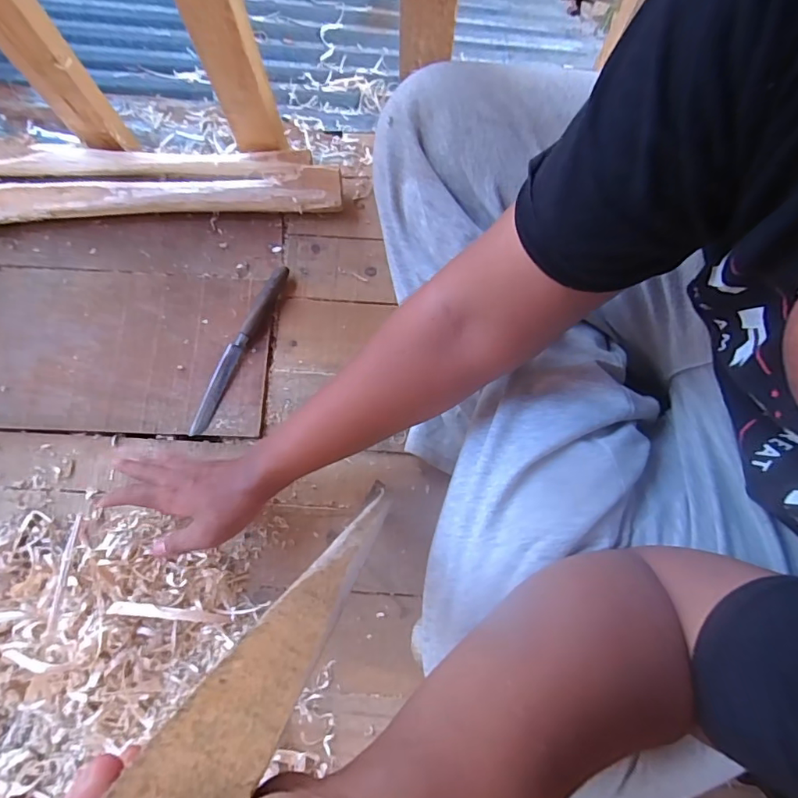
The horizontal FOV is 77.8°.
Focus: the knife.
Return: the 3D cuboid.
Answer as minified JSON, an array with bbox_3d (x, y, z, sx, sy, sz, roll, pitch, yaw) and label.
[{"bbox_3d":[-0.185,-0.059,0.566,0.024,0.020,0.212,25,79,6],"label":"knife"}]

